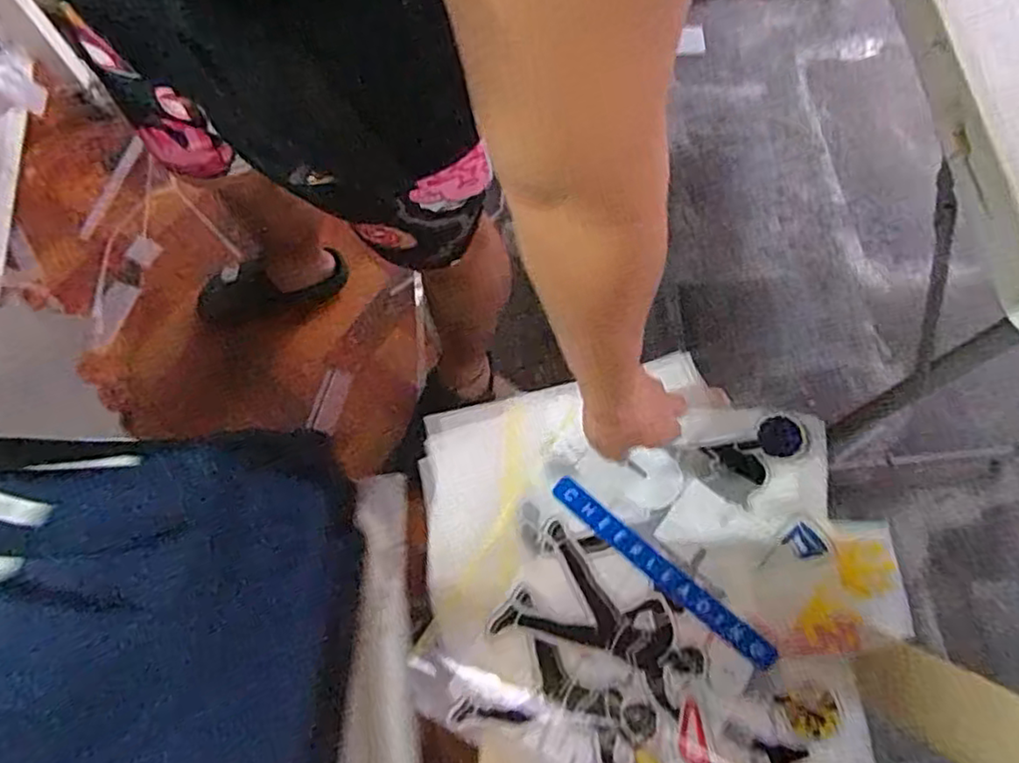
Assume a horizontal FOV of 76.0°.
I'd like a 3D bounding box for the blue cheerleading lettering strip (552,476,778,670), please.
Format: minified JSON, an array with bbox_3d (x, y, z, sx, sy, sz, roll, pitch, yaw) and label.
[{"bbox_3d":[0.155,0.193,0.670,0.266,0.011,0.028,40,76,12],"label":"blue cheerleading lettering strip"}]

